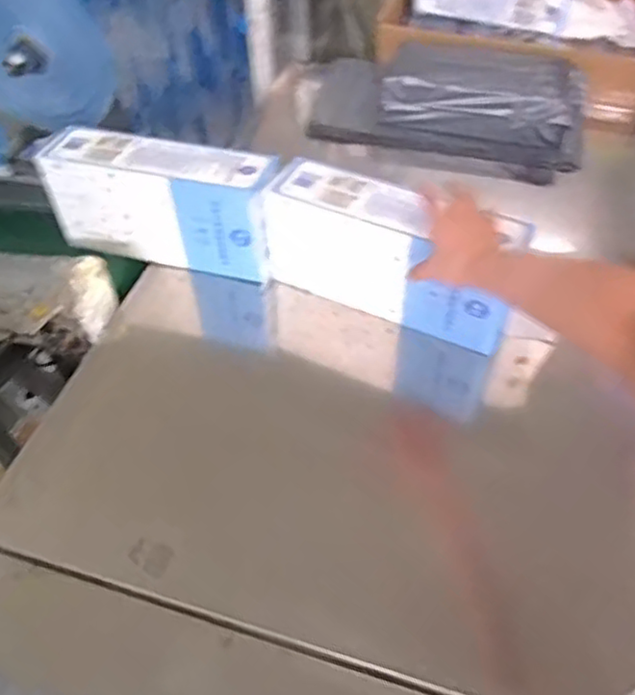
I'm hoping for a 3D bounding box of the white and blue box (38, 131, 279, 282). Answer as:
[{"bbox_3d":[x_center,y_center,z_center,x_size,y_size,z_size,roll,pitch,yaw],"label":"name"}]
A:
[{"bbox_3d":[-0.217,-0.201,0.945,0.308,0.160,0.100,11,51,12],"label":"white and blue box"}]

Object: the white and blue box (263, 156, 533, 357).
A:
[{"bbox_3d":[0.096,-0.127,0.869,0.318,0.177,0.096,18,53,17],"label":"white and blue box"}]

